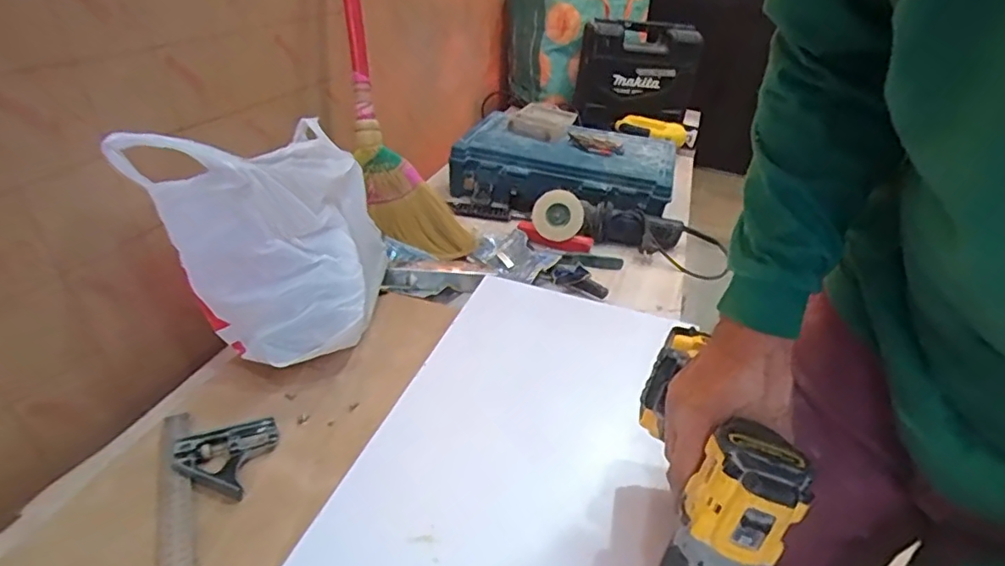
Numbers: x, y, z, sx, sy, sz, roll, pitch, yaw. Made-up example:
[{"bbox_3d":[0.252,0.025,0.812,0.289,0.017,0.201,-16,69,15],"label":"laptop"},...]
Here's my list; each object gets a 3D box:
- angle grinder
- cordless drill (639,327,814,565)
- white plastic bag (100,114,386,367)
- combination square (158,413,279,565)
[{"bbox_3d":[0.200,-0.116,1.122,0.326,0.090,0.099,4,30,-4],"label":"angle grinder"},{"bbox_3d":[0.164,0.122,0.465,0.069,0.154,0.245,7,35,4],"label":"cordless drill"},{"bbox_3d":[-0.296,-0.087,0.762,0.245,0.246,0.300,3,32,-6],"label":"white plastic bag"},{"bbox_3d":[-0.269,0.223,0.544,0.107,0.018,0.290,-8,35,-22],"label":"combination square"}]

